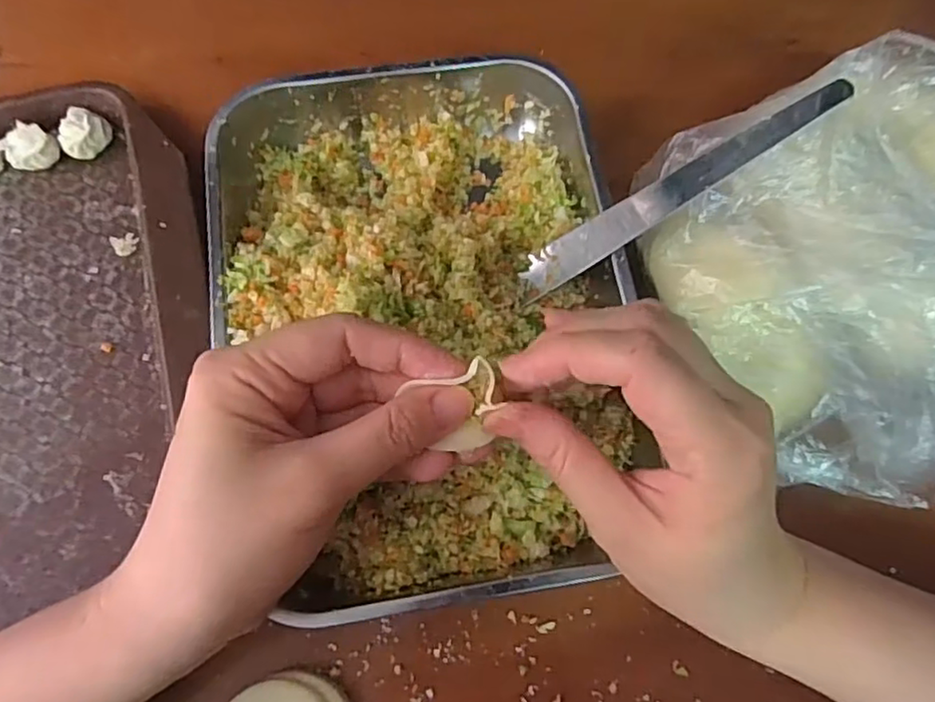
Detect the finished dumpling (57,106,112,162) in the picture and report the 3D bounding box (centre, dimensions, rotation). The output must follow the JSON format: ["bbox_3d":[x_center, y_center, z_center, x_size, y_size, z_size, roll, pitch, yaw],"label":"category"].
[{"bbox_3d":[-0.205,-0.116,0.338,0.019,0.017,0.026,42,75,12],"label":"finished dumpling"}]

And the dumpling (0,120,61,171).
[{"bbox_3d":[-0.231,-0.106,0.333,0.023,0.017,0.023,1,71,-2],"label":"dumpling"}]

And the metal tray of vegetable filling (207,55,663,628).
[{"bbox_3d":[-0.020,-0.019,0.294,0.180,0.054,0.253,-8,72,-4],"label":"metal tray of vegetable filling"}]

